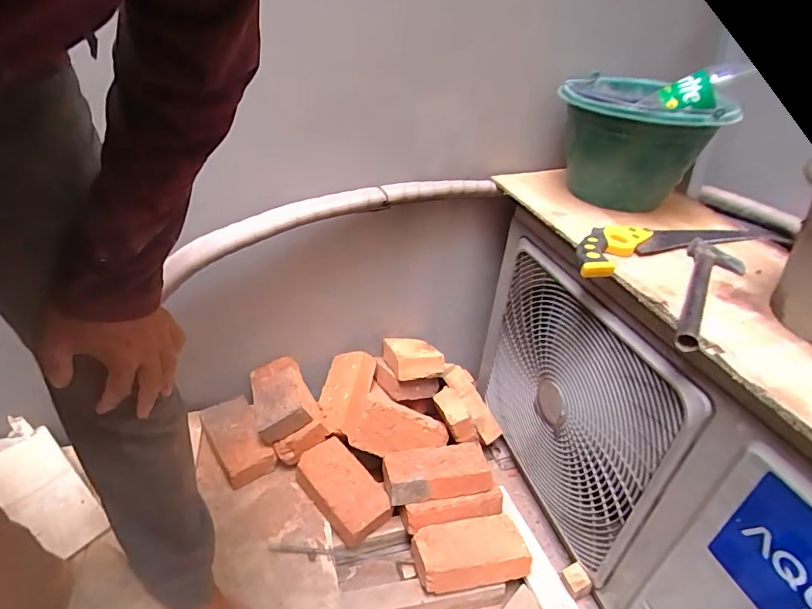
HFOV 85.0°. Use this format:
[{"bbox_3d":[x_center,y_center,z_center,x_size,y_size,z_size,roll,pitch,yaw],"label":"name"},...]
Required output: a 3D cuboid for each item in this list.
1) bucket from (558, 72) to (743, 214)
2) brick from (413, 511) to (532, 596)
[{"bbox_3d":[0.359,-0.270,0.745,0.210,0.180,0.253,14,32,11],"label":"bucket"},{"bbox_3d":[0.111,0.422,0.760,0.189,0.043,0.106,-3,33,-16],"label":"brick"}]

